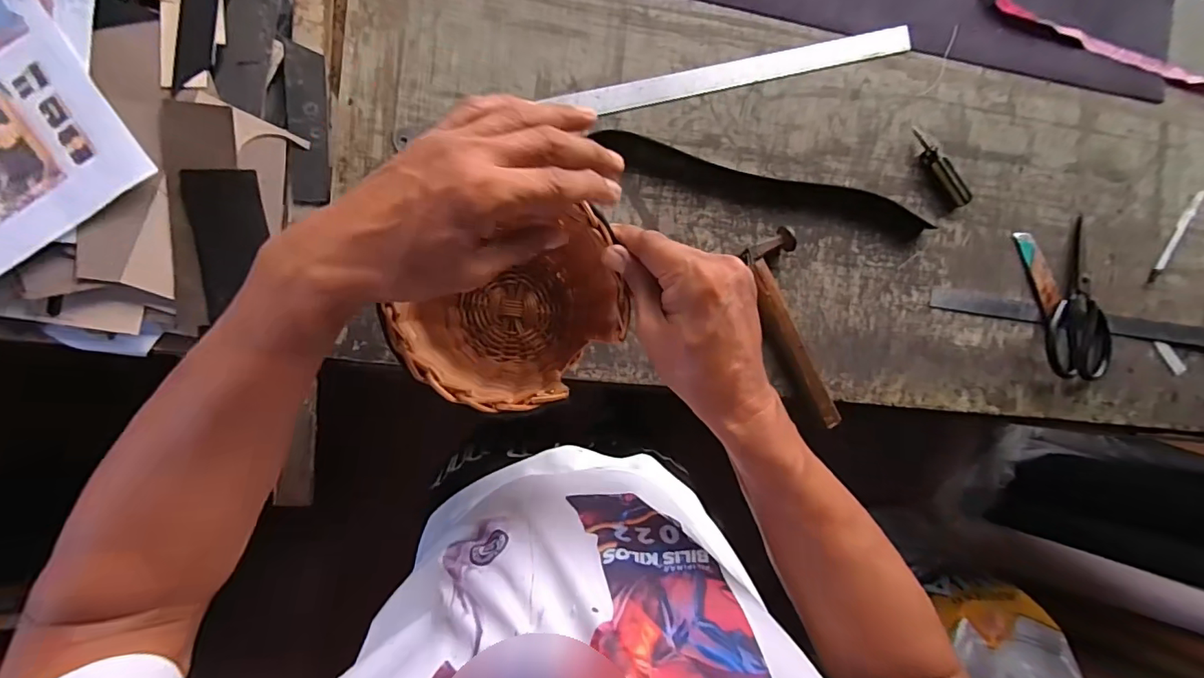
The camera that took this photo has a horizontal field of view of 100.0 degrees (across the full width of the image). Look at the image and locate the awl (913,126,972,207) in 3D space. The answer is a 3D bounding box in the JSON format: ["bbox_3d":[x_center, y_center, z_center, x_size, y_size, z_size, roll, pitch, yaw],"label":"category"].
[{"bbox_3d":[0.422,-0.214,0.631,0.026,0.020,0.110,-38,96,-6],"label":"awl"}]

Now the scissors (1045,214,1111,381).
[{"bbox_3d":[0.619,-0.043,0.666,0.101,0.014,0.205,-16,94,-8],"label":"scissors"}]

